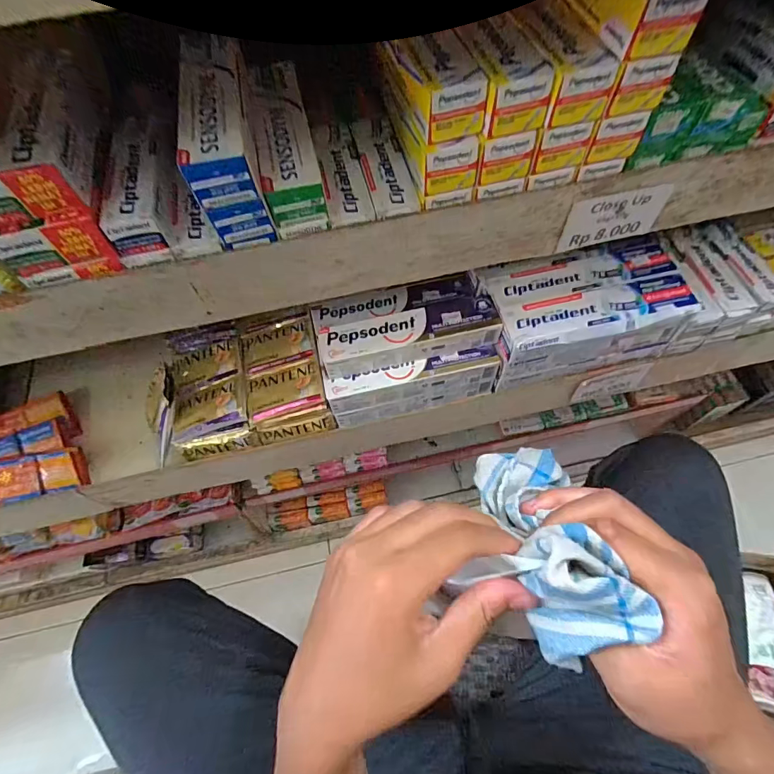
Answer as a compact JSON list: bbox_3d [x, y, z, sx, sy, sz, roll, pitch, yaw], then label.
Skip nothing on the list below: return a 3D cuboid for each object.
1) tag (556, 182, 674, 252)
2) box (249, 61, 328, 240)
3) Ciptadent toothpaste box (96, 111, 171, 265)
[{"bbox_3d":[0.221,-0.164,0.412,0.101,0.056,0.006,-13,61,-4],"label":"tag"},{"bbox_3d":[-0.087,-0.215,0.374,0.044,0.045,0.181,-12,61,-3],"label":"box"},{"bbox_3d":[-0.204,-0.172,0.360,0.040,0.044,0.140,-11,61,-3],"label":"Ciptadent toothpaste box"}]

